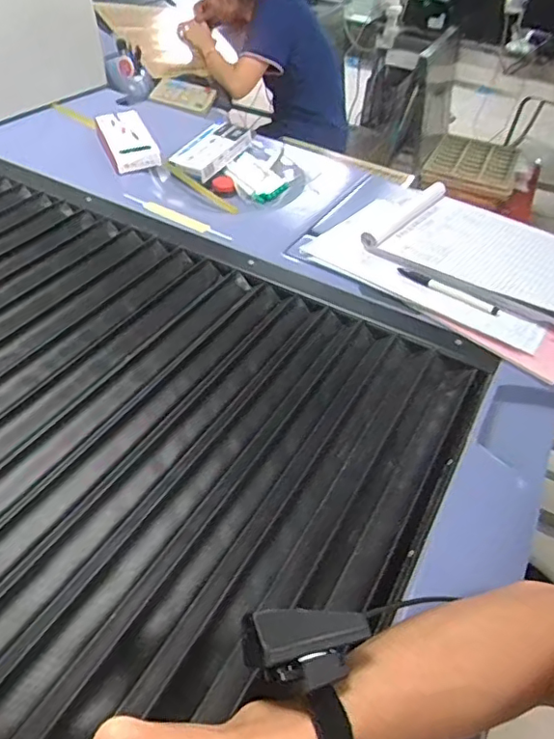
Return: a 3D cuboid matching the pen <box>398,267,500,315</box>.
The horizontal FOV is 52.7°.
[{"bbox_3d":[0.211,-0.098,0.698,0.131,0.013,0.016,27,49,19],"label":"pen"}]

